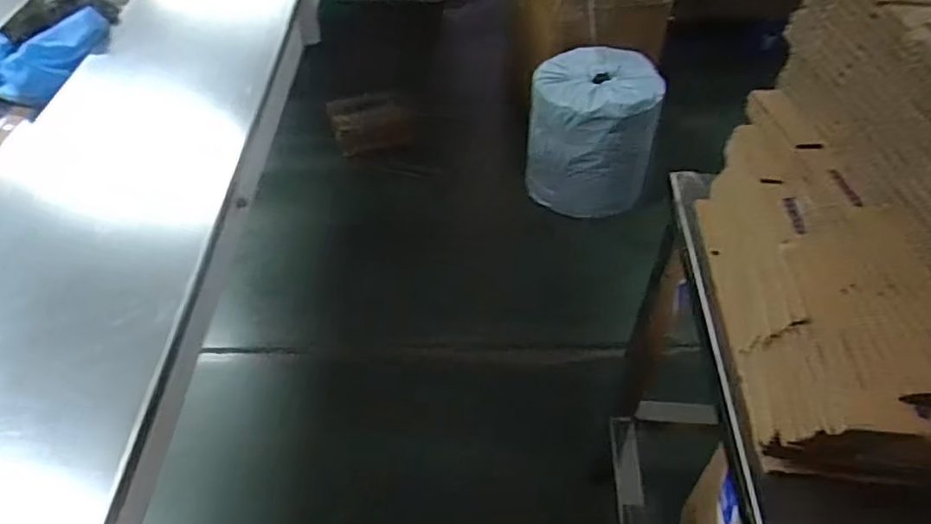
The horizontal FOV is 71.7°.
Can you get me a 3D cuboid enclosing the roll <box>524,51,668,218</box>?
[{"bbox_3d":[0.347,-0.345,1.800,0.333,0.392,0.335,10,47,9],"label":"roll"}]

